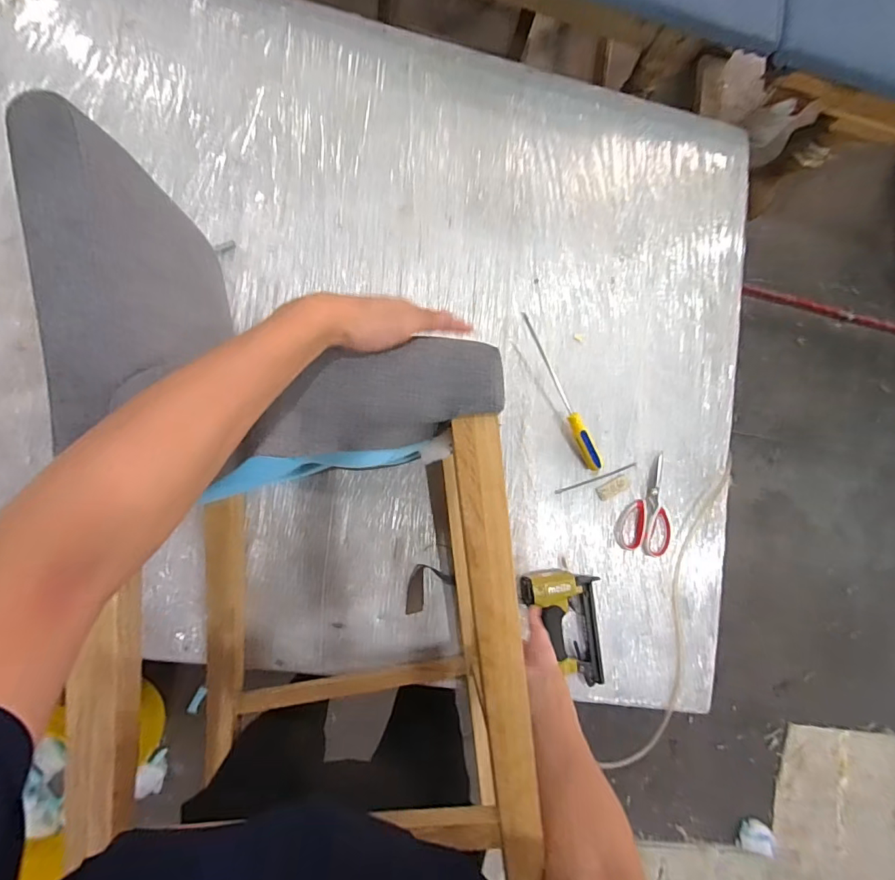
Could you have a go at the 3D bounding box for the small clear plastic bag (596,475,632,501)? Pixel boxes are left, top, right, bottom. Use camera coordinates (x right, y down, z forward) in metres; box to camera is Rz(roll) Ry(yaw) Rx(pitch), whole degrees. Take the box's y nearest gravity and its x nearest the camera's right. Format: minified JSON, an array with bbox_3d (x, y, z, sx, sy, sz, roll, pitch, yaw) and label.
[{"bbox_3d":[0.313,0.089,0.875,0.068,0.004,0.025,-25,88,-11],"label":"small clear plastic bag"}]

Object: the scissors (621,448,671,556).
[{"bbox_3d":[0.384,0.119,0.876,0.094,0.010,0.187,15,81,-7],"label":"scissors"}]

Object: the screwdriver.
[{"bbox_3d":[0.208,-0.091,0.863,0.036,0.032,0.313,-26,88,-11],"label":"screwdriver"}]

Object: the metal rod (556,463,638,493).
[{"bbox_3d":[0.279,0.072,0.875,0.167,0.006,0.009,-17,88,-10],"label":"metal rod"}]

